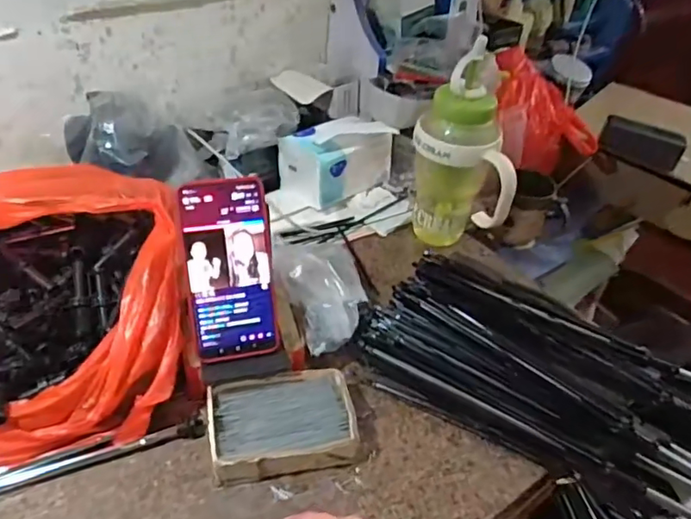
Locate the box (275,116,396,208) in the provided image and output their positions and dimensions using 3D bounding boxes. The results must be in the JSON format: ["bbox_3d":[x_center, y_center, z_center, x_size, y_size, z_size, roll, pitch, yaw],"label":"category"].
[{"bbox_3d":[-0.011,-0.149,0.797,0.155,0.090,0.086,-28,46,-33],"label":"box"}]

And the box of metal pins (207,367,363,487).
[{"bbox_3d":[-0.057,0.149,0.512,0.129,0.036,0.093,-9,39,-14],"label":"box of metal pins"}]

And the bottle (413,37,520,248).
[{"bbox_3d":[0.146,-0.124,0.688,0.115,0.257,0.105,6,38,6],"label":"bottle"}]

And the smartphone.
[{"bbox_3d":[-0.104,0.011,0.505,0.077,0.163,0.006,-8,11,-15],"label":"smartphone"}]

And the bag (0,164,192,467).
[{"bbox_3d":[-0.289,0.023,0.503,0.275,0.181,0.241,-14,40,-19],"label":"bag"}]

